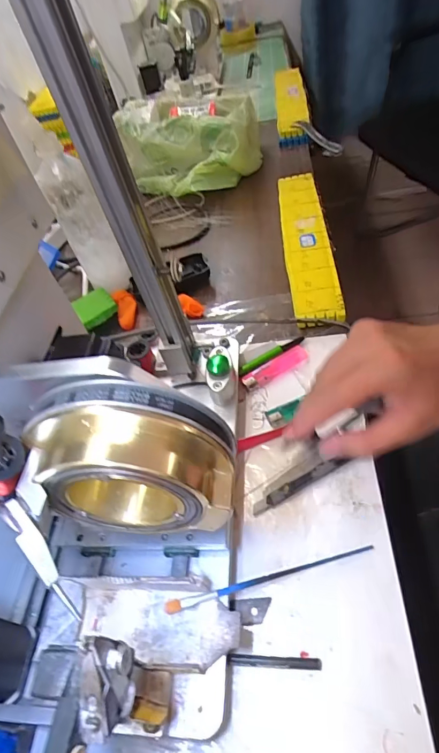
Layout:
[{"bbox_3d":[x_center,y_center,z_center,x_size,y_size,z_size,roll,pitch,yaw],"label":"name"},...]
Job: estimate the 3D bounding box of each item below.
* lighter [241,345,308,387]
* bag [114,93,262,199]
[{"bbox_3d":[0.062,-0.012,0.465,0.081,0.011,0.024,-33,52,-14],"label":"lighter"},{"bbox_3d":[-0.065,-0.406,0.750,0.261,0.110,0.202,-2,51,12],"label":"bag"}]

